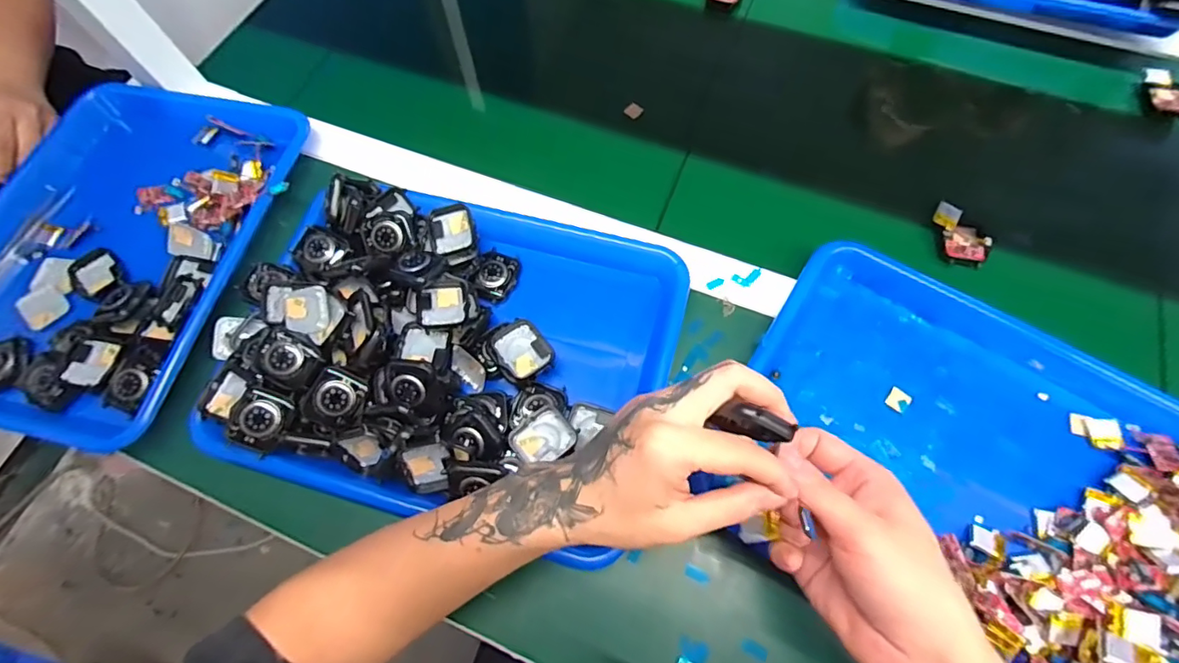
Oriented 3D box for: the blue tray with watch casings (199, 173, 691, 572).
[{"bbox_3d":[-0.107,0.004,0.404,0.332,0.060,0.262,17,70,9],"label":"blue tray with watch casings"}]

